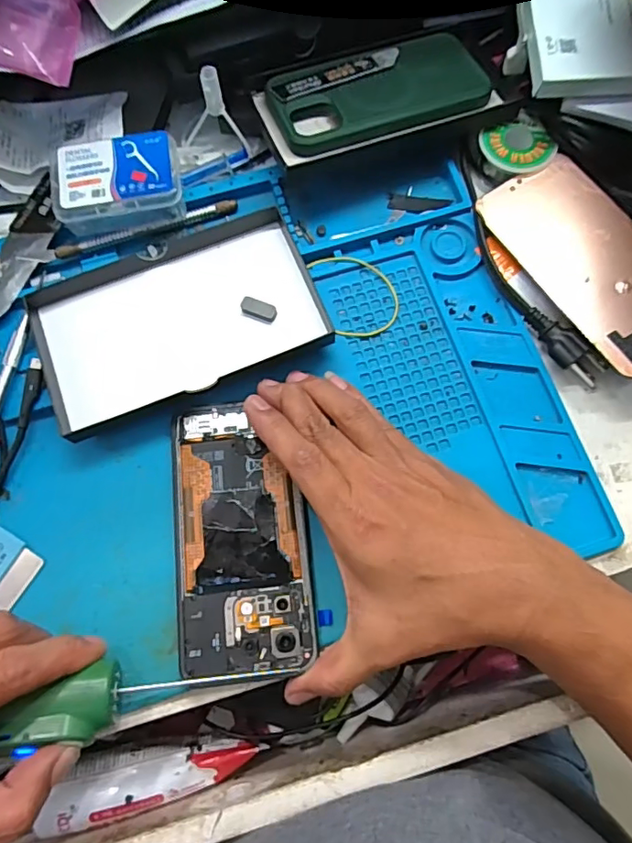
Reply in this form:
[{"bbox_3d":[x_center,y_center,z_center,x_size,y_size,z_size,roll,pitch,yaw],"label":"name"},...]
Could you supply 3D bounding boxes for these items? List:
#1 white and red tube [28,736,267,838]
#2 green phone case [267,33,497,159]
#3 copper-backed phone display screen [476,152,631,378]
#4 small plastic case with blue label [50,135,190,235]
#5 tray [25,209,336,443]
[{"bbox_3d":[-0.099,0.220,0.323,0.126,0.027,0.038,-10,74,-2],"label":"white and red tube"},{"bbox_3d":[0.043,-0.231,0.363,0.146,0.014,0.070,-18,74,-4],"label":"green phone case"},{"bbox_3d":[0.181,-0.106,0.339,0.074,0.007,0.156,-32,71,0],"label":"copper-backed phone display screen"},{"bbox_3d":[-0.131,-0.162,0.349,0.081,0.024,0.054,-2,73,0],"label":"small plastic case with blue label"},{"bbox_3d":[-0.088,-0.067,0.339,0.176,0.019,0.103,-21,74,-5],"label":"tray"}]

